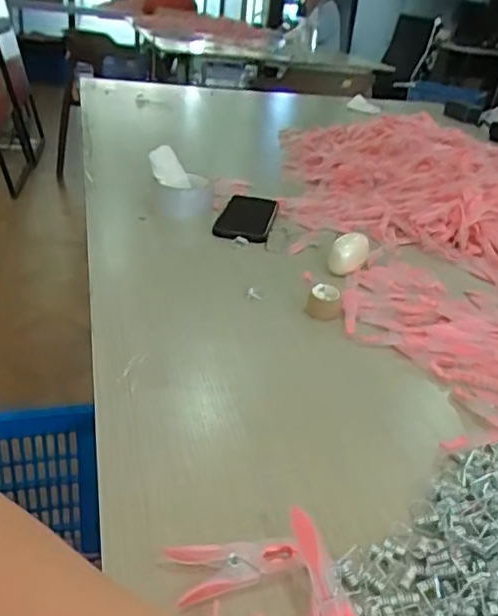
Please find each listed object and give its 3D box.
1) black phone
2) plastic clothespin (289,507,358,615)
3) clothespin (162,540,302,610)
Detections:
[{"bbox_3d":[-0.003,-0.118,0.773,0.068,0.017,0.117,9,28,5],"label":"black phone"},{"bbox_3d":[0.041,0.148,0.323,0.016,0.019,0.077,-7,50,-23],"label":"plastic clothespin"},{"bbox_3d":[-0.008,0.145,0.341,0.073,0.018,0.032,-5,30,-21],"label":"clothespin"}]

